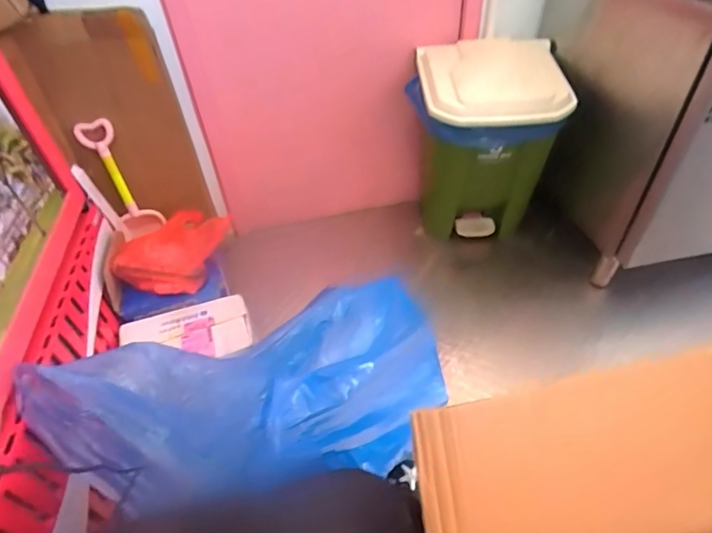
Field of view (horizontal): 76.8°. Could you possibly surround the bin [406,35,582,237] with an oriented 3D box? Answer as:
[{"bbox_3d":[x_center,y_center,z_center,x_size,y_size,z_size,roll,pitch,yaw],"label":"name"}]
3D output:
[{"bbox_3d":[0.369,-0.337,1.378,0.373,0.564,0.309,-8,43,-4],"label":"bin"}]

